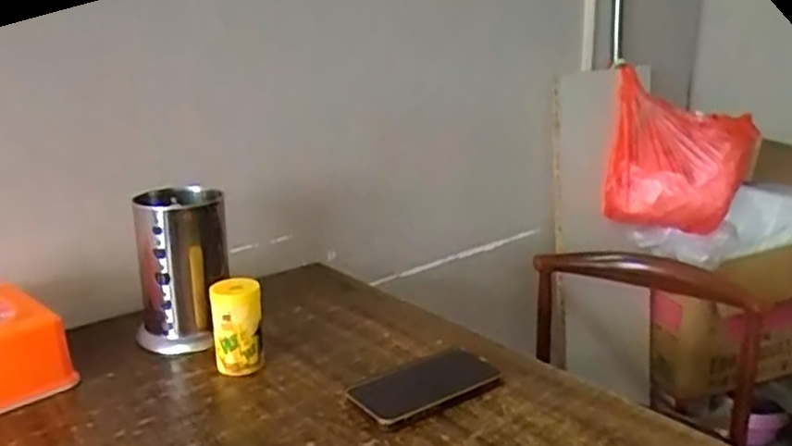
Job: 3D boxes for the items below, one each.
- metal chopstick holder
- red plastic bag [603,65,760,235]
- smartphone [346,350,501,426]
[{"bbox_3d":[-0.229,0.040,0.719,0.091,0.156,0.107,-8,18,-22],"label":"metal chopstick holder"},{"bbox_3d":[0.543,-0.128,1.316,0.245,0.276,0.089,7,17,26],"label":"red plastic bag"},{"bbox_3d":[0.026,0.156,0.666,0.148,0.012,0.074,-13,21,-35],"label":"smartphone"}]

